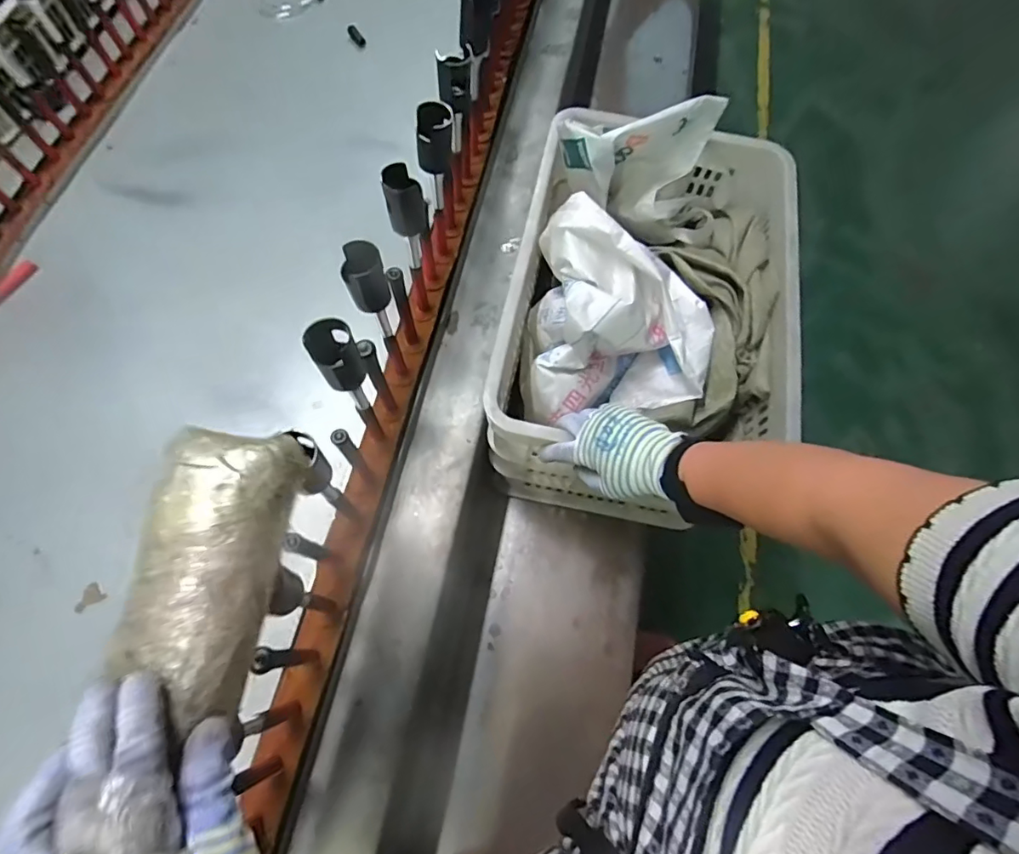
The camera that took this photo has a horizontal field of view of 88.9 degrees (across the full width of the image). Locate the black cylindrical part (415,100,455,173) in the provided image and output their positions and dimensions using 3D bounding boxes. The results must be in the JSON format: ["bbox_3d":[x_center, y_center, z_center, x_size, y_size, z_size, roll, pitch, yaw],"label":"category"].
[{"bbox_3d":[-0.088,-0.343,0.625,0.043,0.071,0.043,2,68,-4],"label":"black cylindrical part"}]

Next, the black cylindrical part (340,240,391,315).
[{"bbox_3d":[-0.147,-0.153,0.532,0.040,0.068,0.035,-17,70,-11],"label":"black cylindrical part"}]

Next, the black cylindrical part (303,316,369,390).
[{"bbox_3d":[-0.165,-0.068,0.499,0.041,0.064,0.040,2,68,-4],"label":"black cylindrical part"}]

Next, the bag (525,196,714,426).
[{"bbox_3d":[0.147,-0.127,0.665,0.221,0.203,0.181,7,67,-2],"label":"bag"}]

